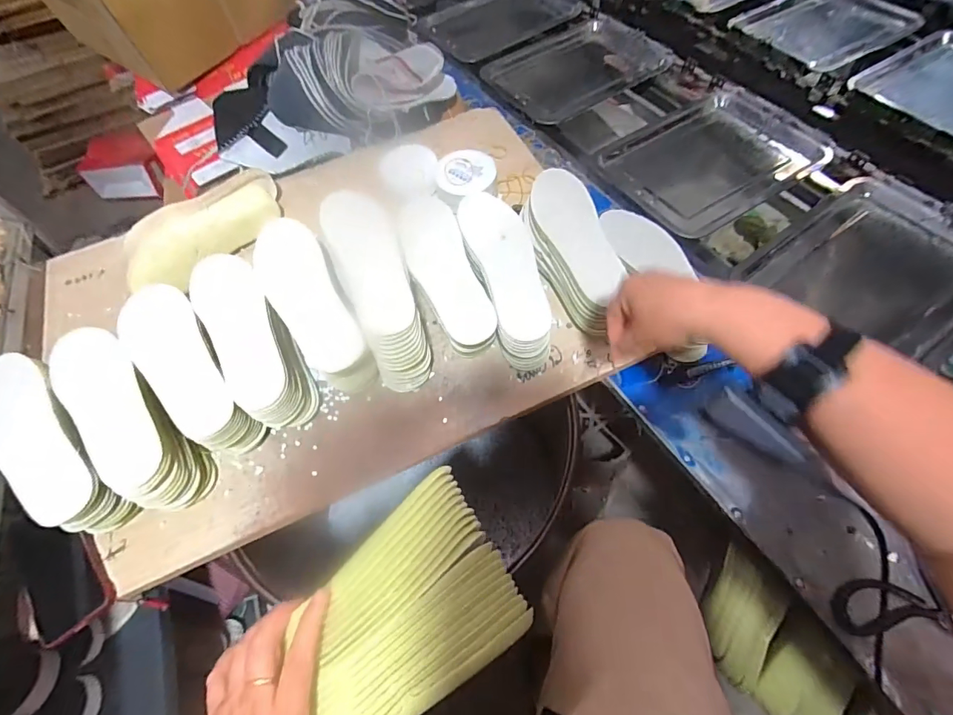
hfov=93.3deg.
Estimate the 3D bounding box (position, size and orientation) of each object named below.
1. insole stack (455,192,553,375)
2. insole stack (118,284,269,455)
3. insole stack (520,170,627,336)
[{"bbox_3d":[0.042,-0.115,0.648,0.093,0.086,0.260,-12,60,-3],"label":"insole stack"},{"bbox_3d":[-0.368,0.019,0.595,0.089,0.110,0.249,-38,65,-17],"label":"insole stack"},{"bbox_3d":[0.139,-0.151,0.672,0.100,0.092,0.271,-14,60,-4],"label":"insole stack"}]

